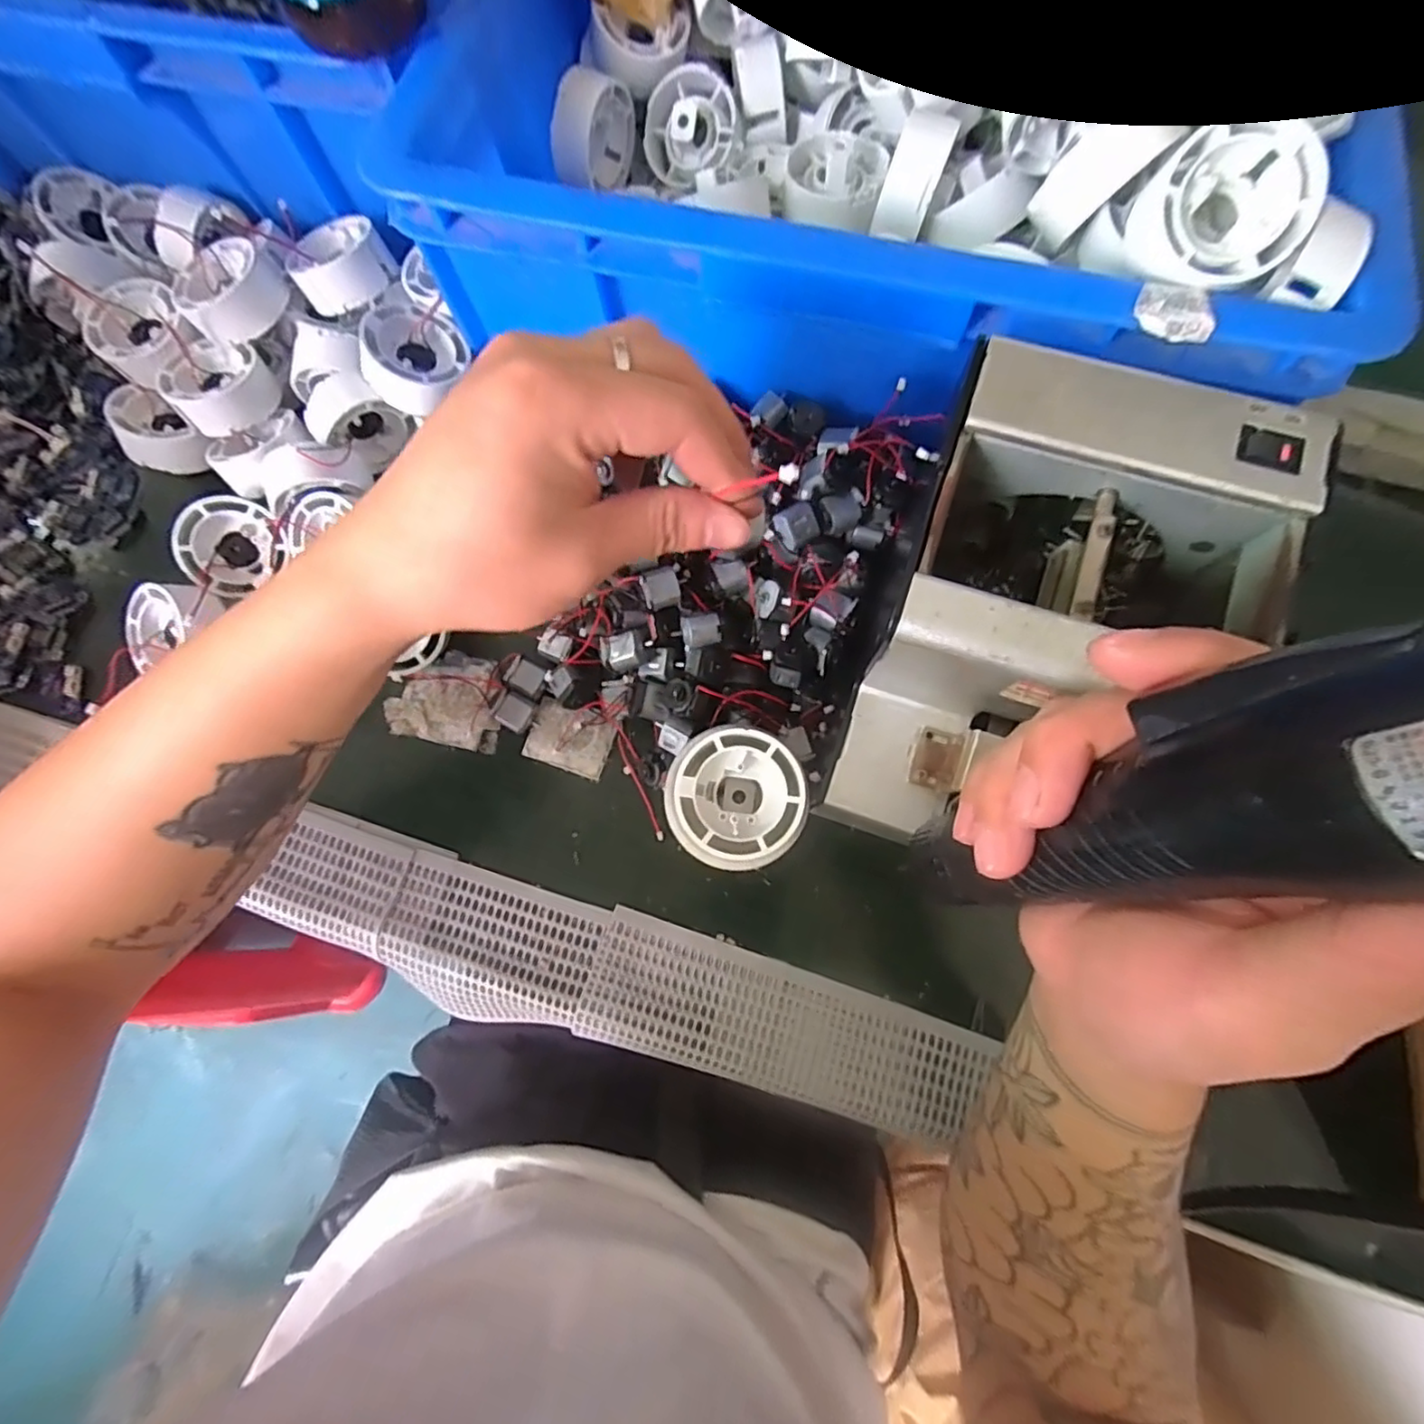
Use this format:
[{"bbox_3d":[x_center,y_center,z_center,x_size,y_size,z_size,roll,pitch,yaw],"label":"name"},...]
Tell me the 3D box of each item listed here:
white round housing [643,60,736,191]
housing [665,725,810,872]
[{"bbox_3d":[-0.014,-0.336,0.367,0.054,0.020,0.054,8,121,14],"label":"white round housing"},{"bbox_3d":[0.011,0.039,0.282,0.058,0.035,0.057,0,76,1],"label":"housing"}]

